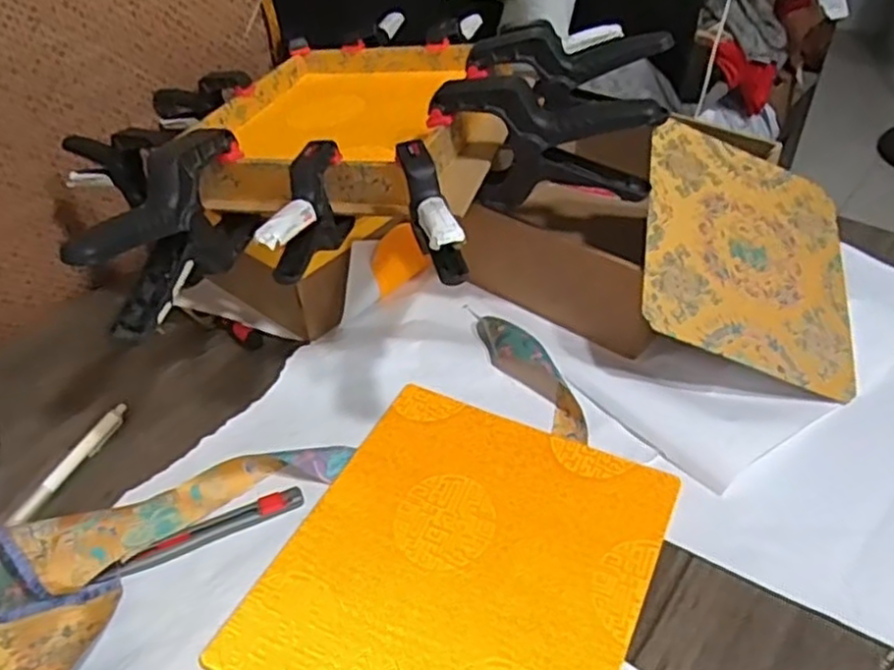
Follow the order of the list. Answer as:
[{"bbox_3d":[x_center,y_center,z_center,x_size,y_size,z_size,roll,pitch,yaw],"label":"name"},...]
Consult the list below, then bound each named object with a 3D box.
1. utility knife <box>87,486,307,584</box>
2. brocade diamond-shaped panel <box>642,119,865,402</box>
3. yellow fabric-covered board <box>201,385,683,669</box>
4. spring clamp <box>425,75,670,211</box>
[{"bbox_3d":[-0.163,0.131,0.480,0.133,0.009,0.019,-20,45,-19],"label":"utility knife"},{"bbox_3d":[0.246,-0.068,0.575,0.188,0.005,0.219,21,57,-13],"label":"brocade diamond-shaped panel"},{"bbox_3d":[0.011,0.148,0.463,0.219,0.006,0.242,18,48,22],"label":"yellow fabric-covered board"},{"bbox_3d":[0.068,-0.137,0.517,0.157,0.083,0.028,10,44,13],"label":"spring clamp"}]

